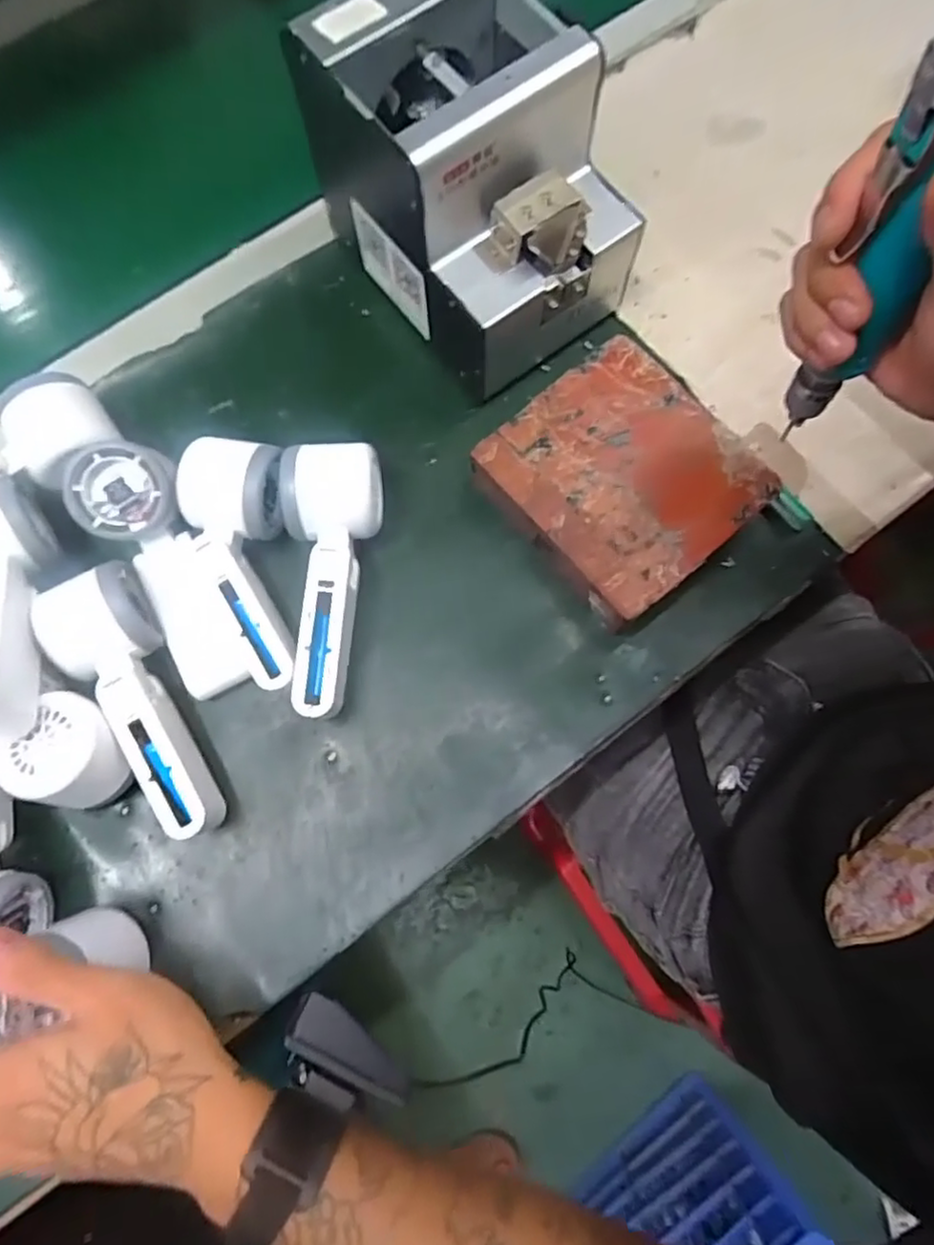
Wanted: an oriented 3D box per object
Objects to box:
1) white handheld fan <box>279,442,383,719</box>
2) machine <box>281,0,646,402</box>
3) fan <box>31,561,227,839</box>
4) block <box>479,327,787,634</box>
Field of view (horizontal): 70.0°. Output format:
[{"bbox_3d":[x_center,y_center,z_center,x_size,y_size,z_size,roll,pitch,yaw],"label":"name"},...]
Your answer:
[{"bbox_3d":[-0.079,-0.025,0.410,0.059,0.050,0.161,-5,75,0],"label":"white handheld fan"},{"bbox_3d":[0.011,-0.266,0.421,0.132,0.165,0.166,-36,77,-7],"label":"machine"},{"bbox_3d":[-0.195,0.049,0.390,0.059,0.054,0.165,-26,76,-5],"label":"fan"},{"bbox_3d":[0.095,-0.088,0.422,0.130,0.044,0.139,-39,78,-8],"label":"block"}]

